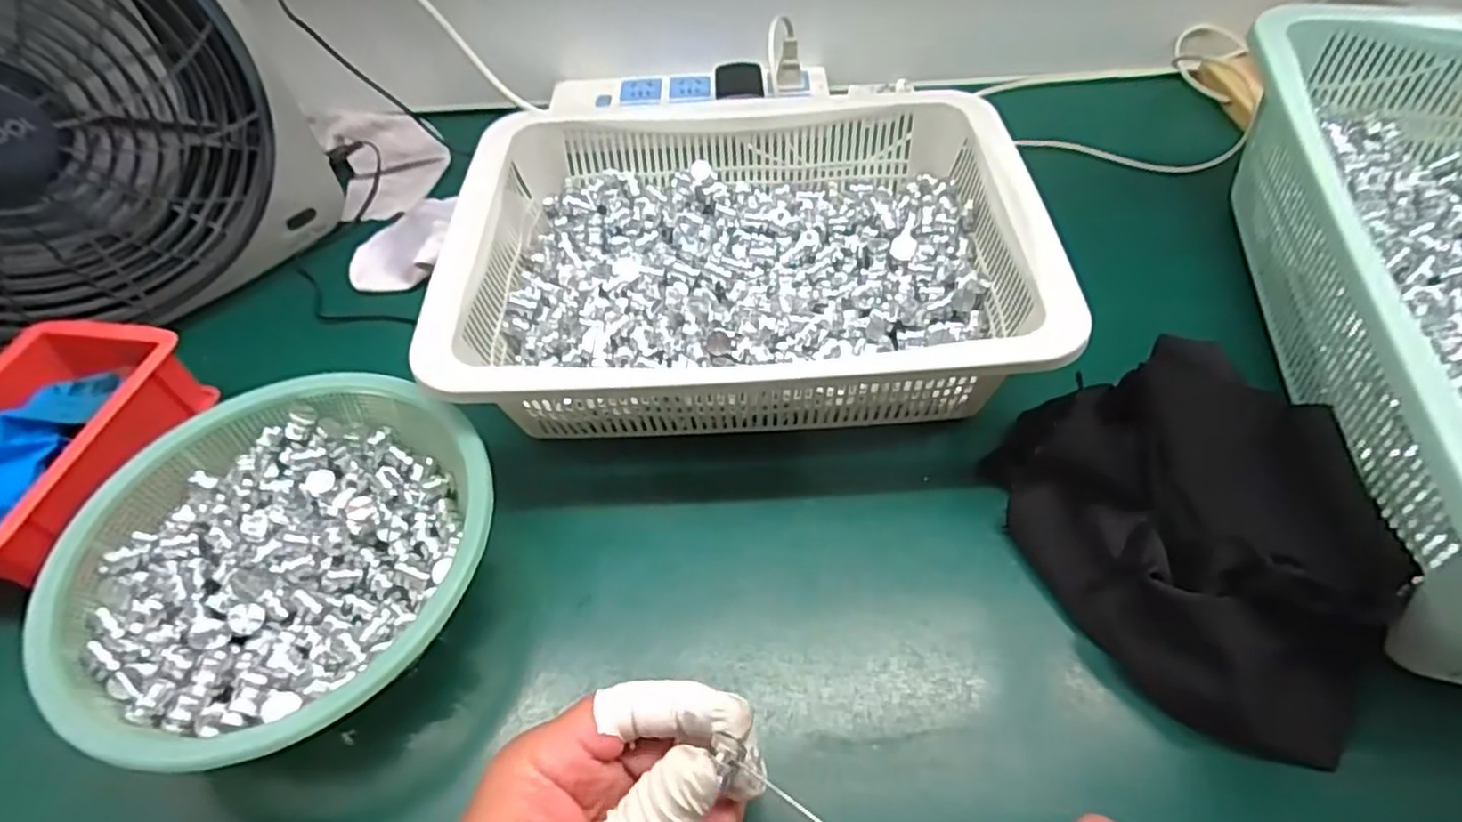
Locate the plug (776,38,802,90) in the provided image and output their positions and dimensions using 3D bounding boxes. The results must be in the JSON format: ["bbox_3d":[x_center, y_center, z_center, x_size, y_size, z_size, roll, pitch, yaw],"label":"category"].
[{"bbox_3d":[0.048,-0.281,0.576,0.020,0.039,0.017,0,52,3],"label":"plug"}]

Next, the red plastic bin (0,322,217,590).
[{"bbox_3d":[-0.370,0.017,0.385,0.111,0.054,0.158,6,52,8],"label":"red plastic bin"}]

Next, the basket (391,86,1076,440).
[{"bbox_3d":[0.007,-0.103,0.436,0.325,0.079,0.262,-1,52,2],"label":"basket"}]

